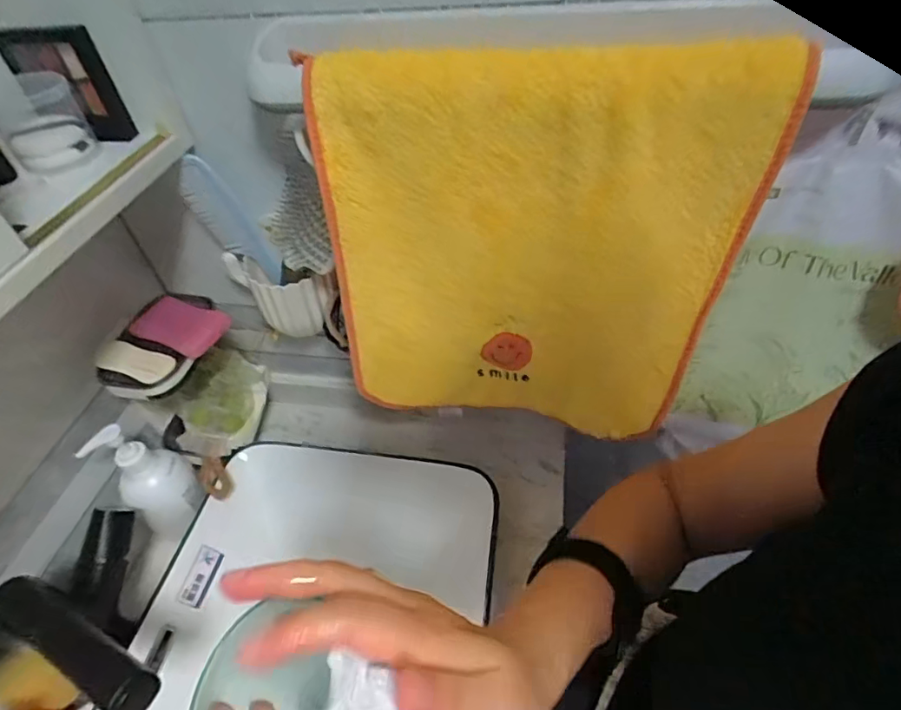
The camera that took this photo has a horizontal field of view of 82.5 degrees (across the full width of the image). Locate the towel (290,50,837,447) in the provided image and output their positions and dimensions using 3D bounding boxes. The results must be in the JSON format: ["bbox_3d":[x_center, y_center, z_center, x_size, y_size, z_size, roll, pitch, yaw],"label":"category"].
[{"bbox_3d":[0.062,-0.066,0.434,0.318,0.340,0.042,4,47,10],"label":"towel"}]

